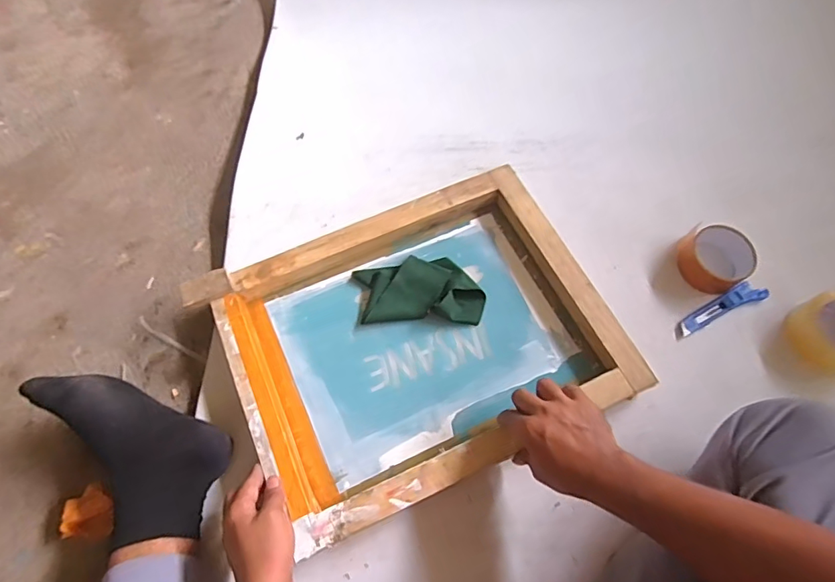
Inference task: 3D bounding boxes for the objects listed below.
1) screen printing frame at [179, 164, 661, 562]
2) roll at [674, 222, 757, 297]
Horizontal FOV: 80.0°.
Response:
[{"bbox_3d":[-0.003,0.058,0.653,0.467,0.059,0.366,-24,70,-7],"label":"screen printing frame"},{"bbox_3d":[0.399,-0.042,0.673,0.078,0.048,0.088,-24,68,-9],"label":"roll"}]

